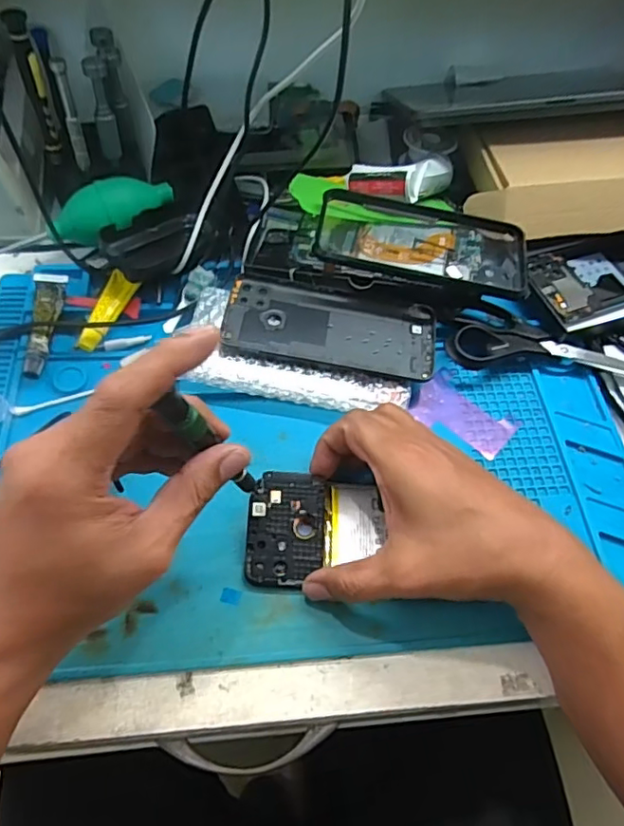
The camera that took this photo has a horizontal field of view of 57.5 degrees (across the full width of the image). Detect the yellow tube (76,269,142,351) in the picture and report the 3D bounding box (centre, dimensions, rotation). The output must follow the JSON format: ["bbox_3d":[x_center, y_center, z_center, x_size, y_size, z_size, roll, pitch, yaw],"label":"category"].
[{"bbox_3d":[-0.161,-0.079,0.442,0.022,0.006,0.069,29,69,-9],"label":"yellow tube"}]

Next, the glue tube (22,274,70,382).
[{"bbox_3d":[-0.203,-0.068,0.432,0.022,0.013,0.091,-3,59,-6],"label":"glue tube"}]

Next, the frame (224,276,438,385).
[{"bbox_3d":[0.015,-0.067,0.444,0.161,0.009,0.075,8,58,1],"label":"frame"}]

